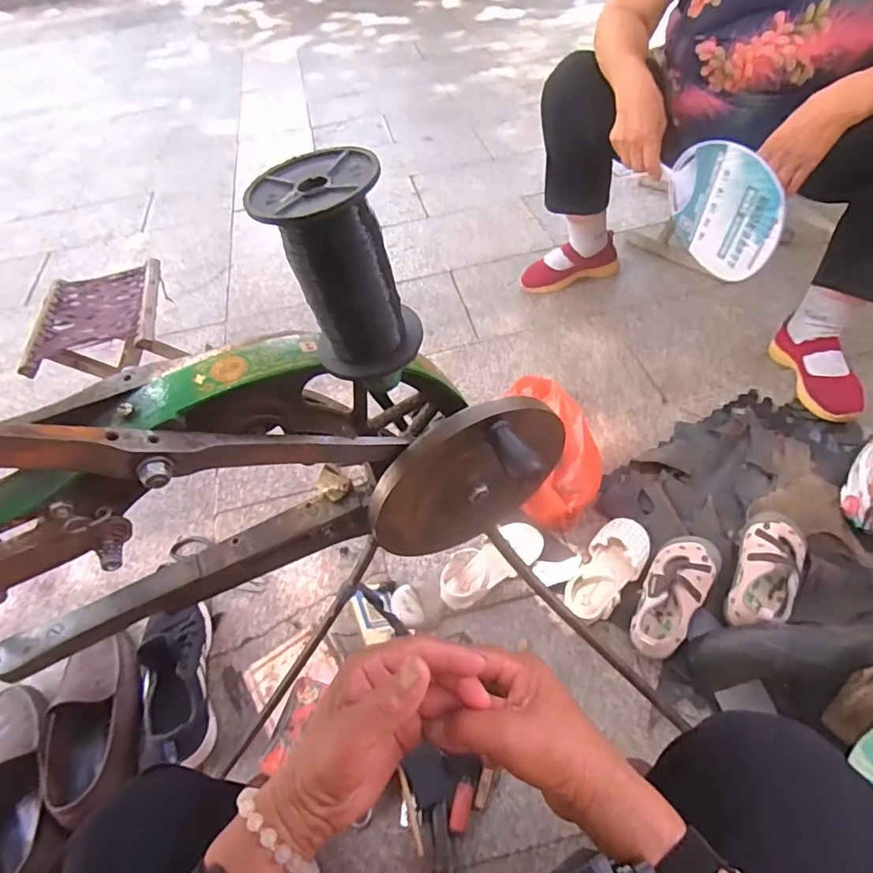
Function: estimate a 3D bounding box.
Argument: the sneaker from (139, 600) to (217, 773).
[{"bbox_3d":[-0.384,0.357,0.769,0.100,0.095,0.241,-20,53,-9],"label":"sneaker"}]

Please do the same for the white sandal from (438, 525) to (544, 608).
[{"bbox_3d":[0.083,0.194,0.810,0.177,0.049,0.080,-25,54,-13],"label":"white sandal"}]

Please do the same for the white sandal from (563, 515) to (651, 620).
[{"bbox_3d":[0.255,0.205,0.787,0.079,0.055,0.171,27,59,24],"label":"white sandal"}]

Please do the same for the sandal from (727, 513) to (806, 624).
[{"bbox_3d":[0.447,0.182,0.711,0.076,0.050,0.173,23,58,22],"label":"sandal"}]

